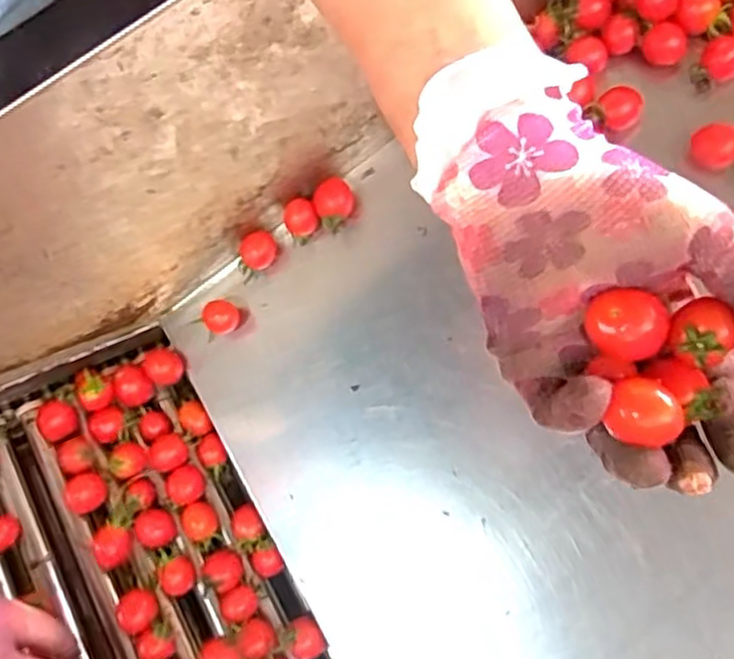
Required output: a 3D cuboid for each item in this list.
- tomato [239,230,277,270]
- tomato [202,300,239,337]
[{"bbox_3d":[-0.083,-0.059,0.559,0.027,0.024,0.025,0,71,1],"label":"tomato"},{"bbox_3d":[-0.112,-0.008,0.555,0.026,0.022,0.024,0,71,1],"label":"tomato"}]

